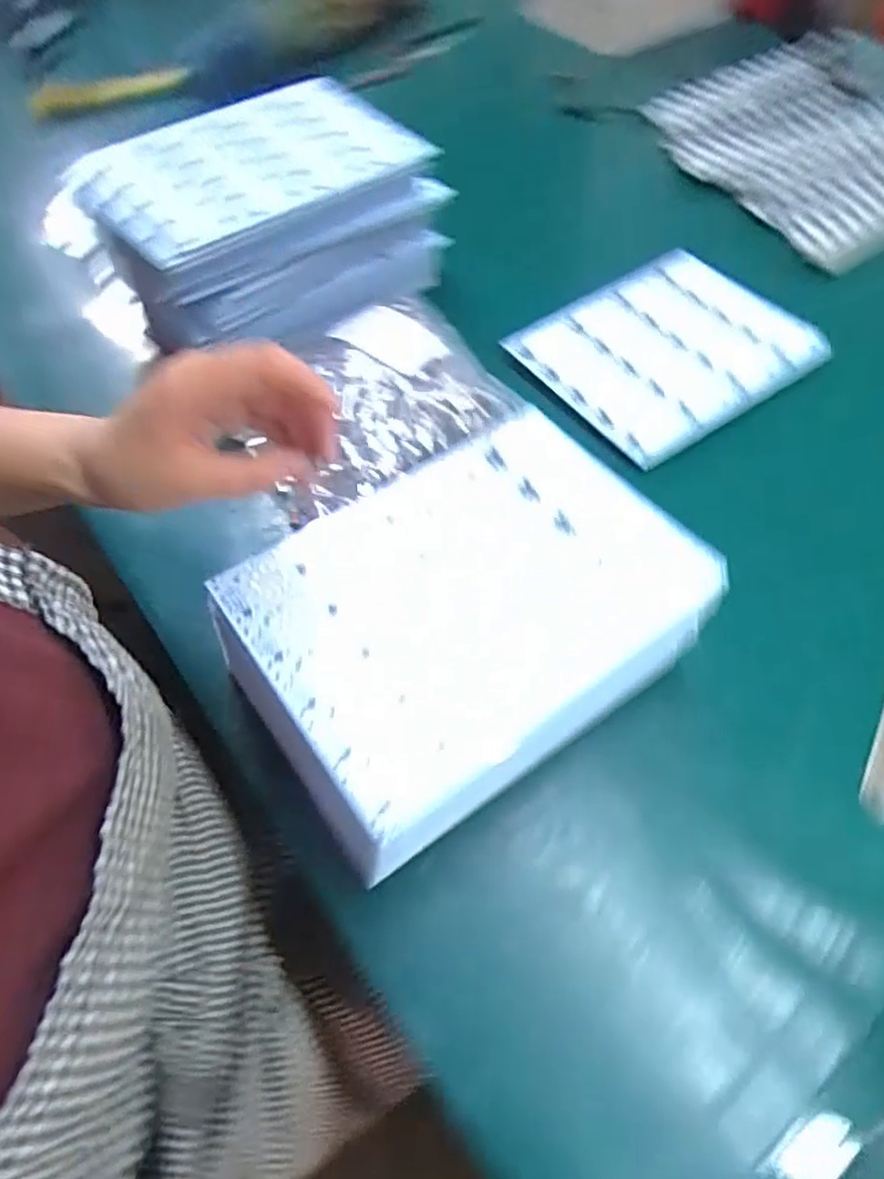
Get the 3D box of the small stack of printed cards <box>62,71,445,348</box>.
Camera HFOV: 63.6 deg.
[{"bbox_3d":[-0.141,-0.317,0.613,0.265,0.100,0.200,-35,64,-21],"label":"small stack of printed cards"}]

